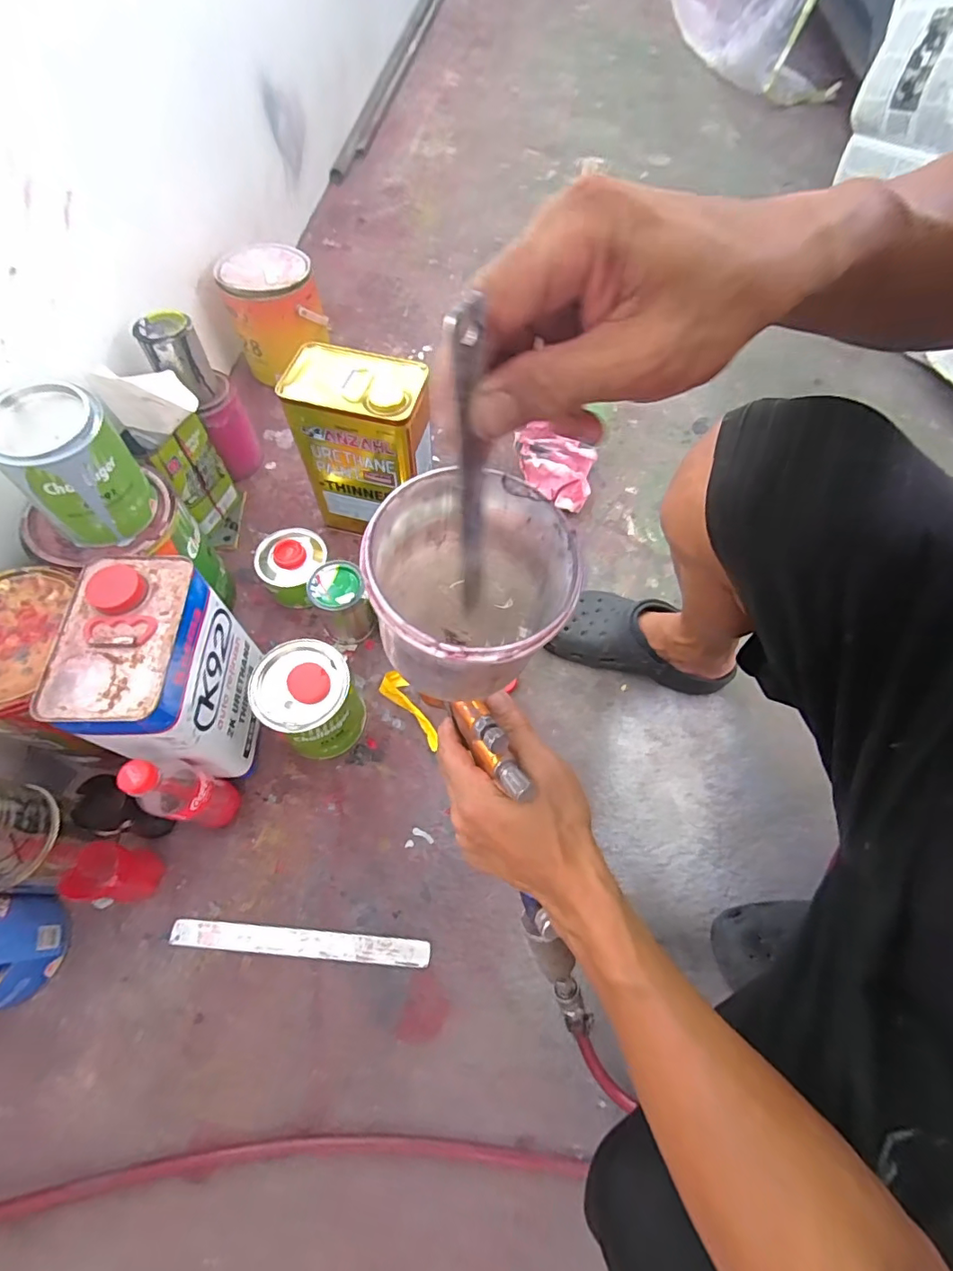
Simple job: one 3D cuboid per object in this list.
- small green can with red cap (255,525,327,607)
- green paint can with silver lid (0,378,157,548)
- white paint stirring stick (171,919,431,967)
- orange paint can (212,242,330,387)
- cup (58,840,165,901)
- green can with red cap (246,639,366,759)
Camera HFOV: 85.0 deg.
[{"bbox_3d":[-0.276,-0.099,0.784,0.093,0.083,0.109,15,64,7],"label":"small green can with red cap"},{"bbox_3d":[-0.421,-0.176,0.552,0.094,0.138,0.115,39,69,15],"label":"green paint can with silver lid"},{"bbox_3d":[-0.196,0.343,0.581,0.283,0.004,0.027,5,58,1],"label":"white paint stirring stick"},{"bbox_3d":[-0.361,-0.589,0.940,0.159,0.140,0.153,-23,67,-12],"label":"orange paint can"},{"bbox_3d":[-0.386,0.258,0.568,0.059,0.095,0.054,1,64,-2],"label":"cup"},{"bbox_3d":[-0.196,0.082,0.636,0.108,0.139,0.104,1,64,-2],"label":"green can with red cap"}]

